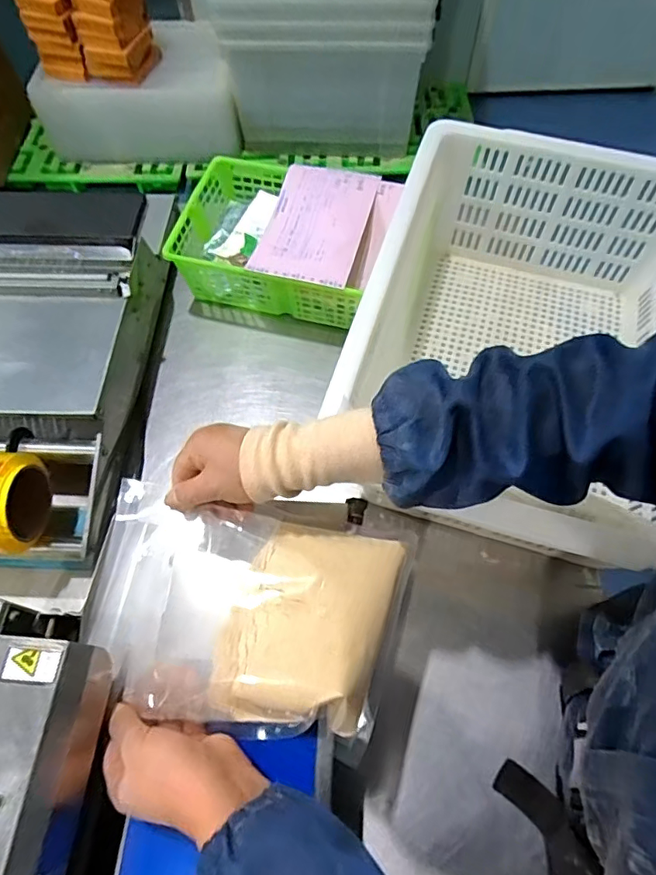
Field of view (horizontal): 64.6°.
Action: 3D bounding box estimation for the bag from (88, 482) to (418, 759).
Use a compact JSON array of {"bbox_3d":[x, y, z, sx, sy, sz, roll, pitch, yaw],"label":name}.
[{"bbox_3d":[-0.066,0.134,0.408,0.238,0.052,0.162,10,62,6],"label":"bag"}]

